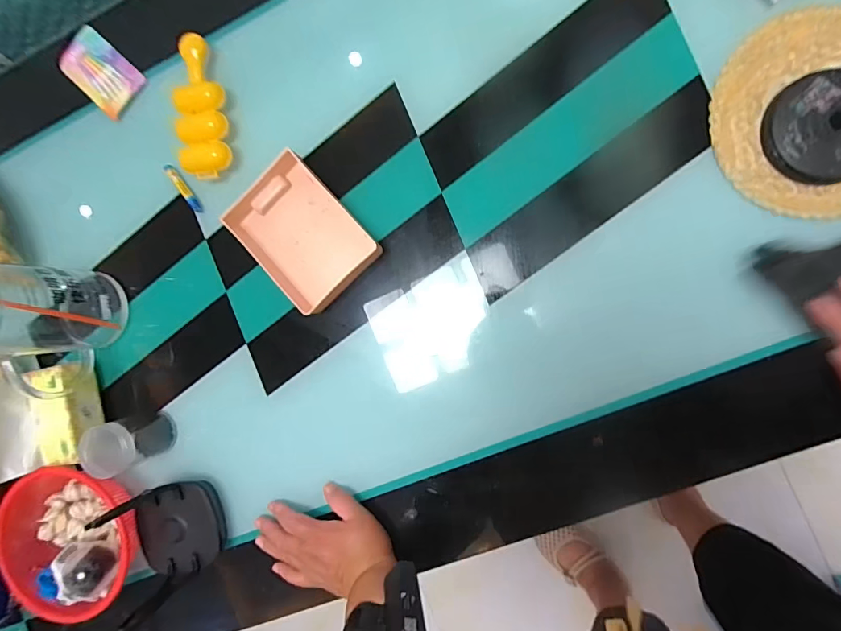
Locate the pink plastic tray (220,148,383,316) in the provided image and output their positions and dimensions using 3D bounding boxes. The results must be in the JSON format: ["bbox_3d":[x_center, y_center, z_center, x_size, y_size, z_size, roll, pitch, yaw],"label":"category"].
[{"bbox_3d":[-0.135,-0.095,0.515,0.115,0.036,0.163,-42,85,7],"label":"pink plastic tray"}]

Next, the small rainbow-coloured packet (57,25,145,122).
[{"bbox_3d":[-0.404,-0.308,0.566,0.114,0.020,0.069,39,96,6],"label":"small rainbow-coloured packet"}]

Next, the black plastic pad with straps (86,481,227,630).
[{"bbox_3d":[-0.300,0.261,0.510,0.111,0.123,0.120,-30,86,8],"label":"black plastic pad with straps"}]

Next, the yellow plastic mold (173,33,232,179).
[{"bbox_3d":[-0.262,-0.244,0.530,0.062,0.035,0.165,-8,90,9],"label":"yellow plastic mold"}]

